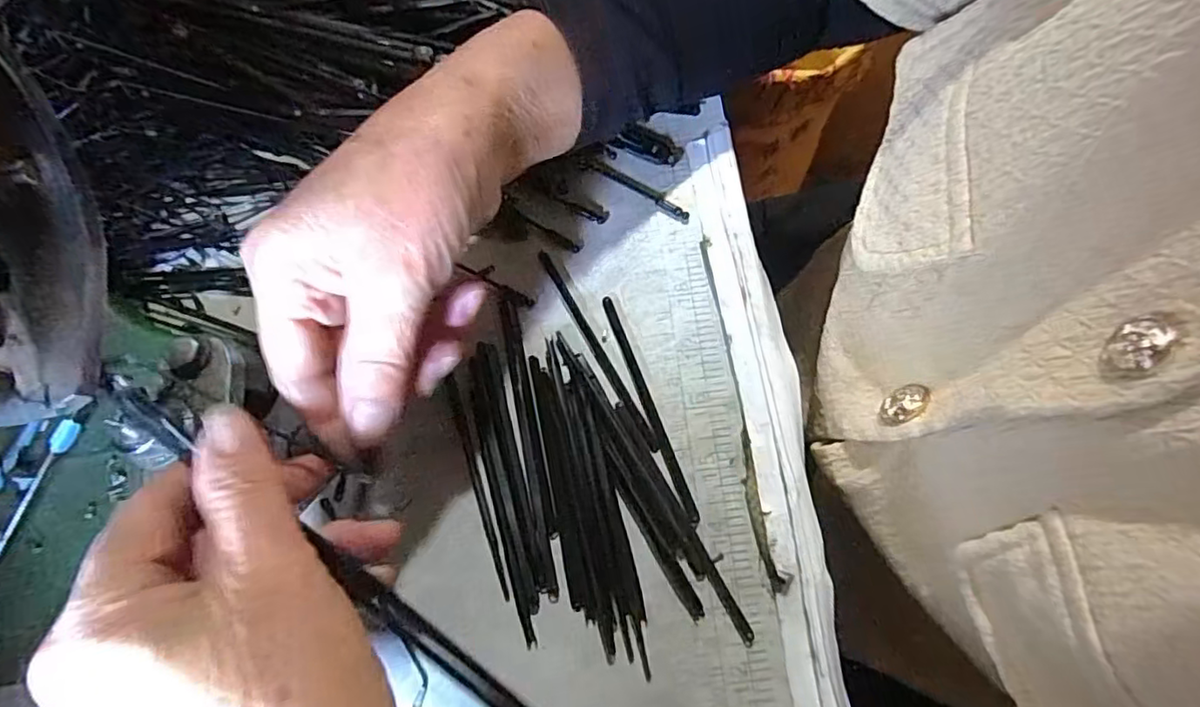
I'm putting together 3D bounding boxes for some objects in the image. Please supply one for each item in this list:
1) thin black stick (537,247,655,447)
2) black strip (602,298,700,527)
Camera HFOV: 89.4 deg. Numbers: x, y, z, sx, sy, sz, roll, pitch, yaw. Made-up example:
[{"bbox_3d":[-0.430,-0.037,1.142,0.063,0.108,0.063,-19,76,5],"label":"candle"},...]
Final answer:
[{"bbox_3d":[-0.002,-0.003,0.259,0.006,0.004,0.098,-29,73,-7],"label":"thin black stick"},{"bbox_3d":[0.020,0.021,0.249,0.005,0.004,0.099,-20,72,-4],"label":"black strip"}]

